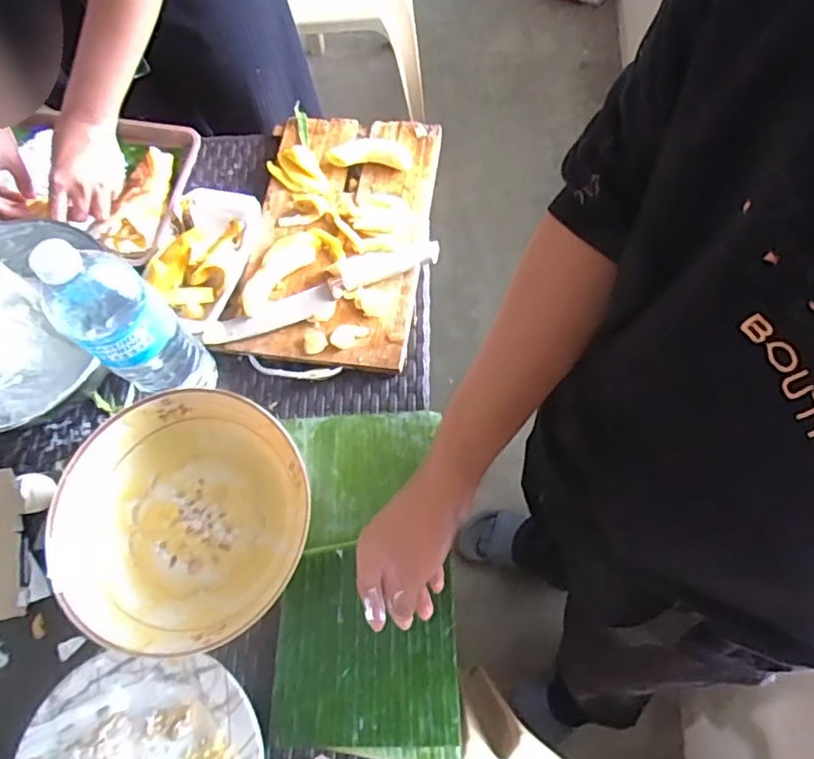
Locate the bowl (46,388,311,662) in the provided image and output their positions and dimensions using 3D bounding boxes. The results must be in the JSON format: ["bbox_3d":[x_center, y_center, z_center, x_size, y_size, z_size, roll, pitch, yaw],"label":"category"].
[{"bbox_3d":[-0.213,0.134,0.581,0.227,0.055,0.233,-7,70,-1],"label":"bowl"}]

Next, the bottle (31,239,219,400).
[{"bbox_3d":[-0.256,-0.040,0.566,0.074,0.255,0.075,0,70,1],"label":"bottle"}]

